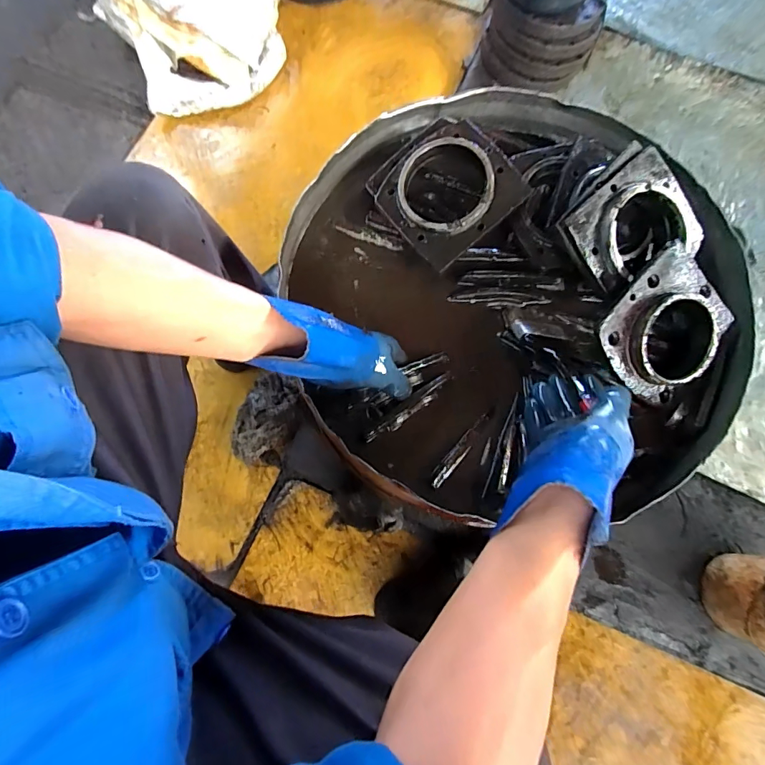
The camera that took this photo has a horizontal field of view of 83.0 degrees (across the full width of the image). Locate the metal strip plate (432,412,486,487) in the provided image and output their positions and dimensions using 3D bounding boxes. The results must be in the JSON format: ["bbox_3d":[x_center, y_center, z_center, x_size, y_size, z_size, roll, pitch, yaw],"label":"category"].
[{"bbox_3d":[0.096,0.083,0.531,0.019,0.004,0.109,41,73,15],"label":"metal strip plate"}]

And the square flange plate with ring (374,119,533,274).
[{"bbox_3d":[0.084,-0.254,0.564,0.154,0.024,0.164,-40,78,9],"label":"square flange plate with ring"}]

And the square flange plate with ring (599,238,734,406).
[{"bbox_3d":[0.330,-0.063,0.499,0.132,0.026,0.155,37,93,-16],"label":"square flange plate with ring"}]

